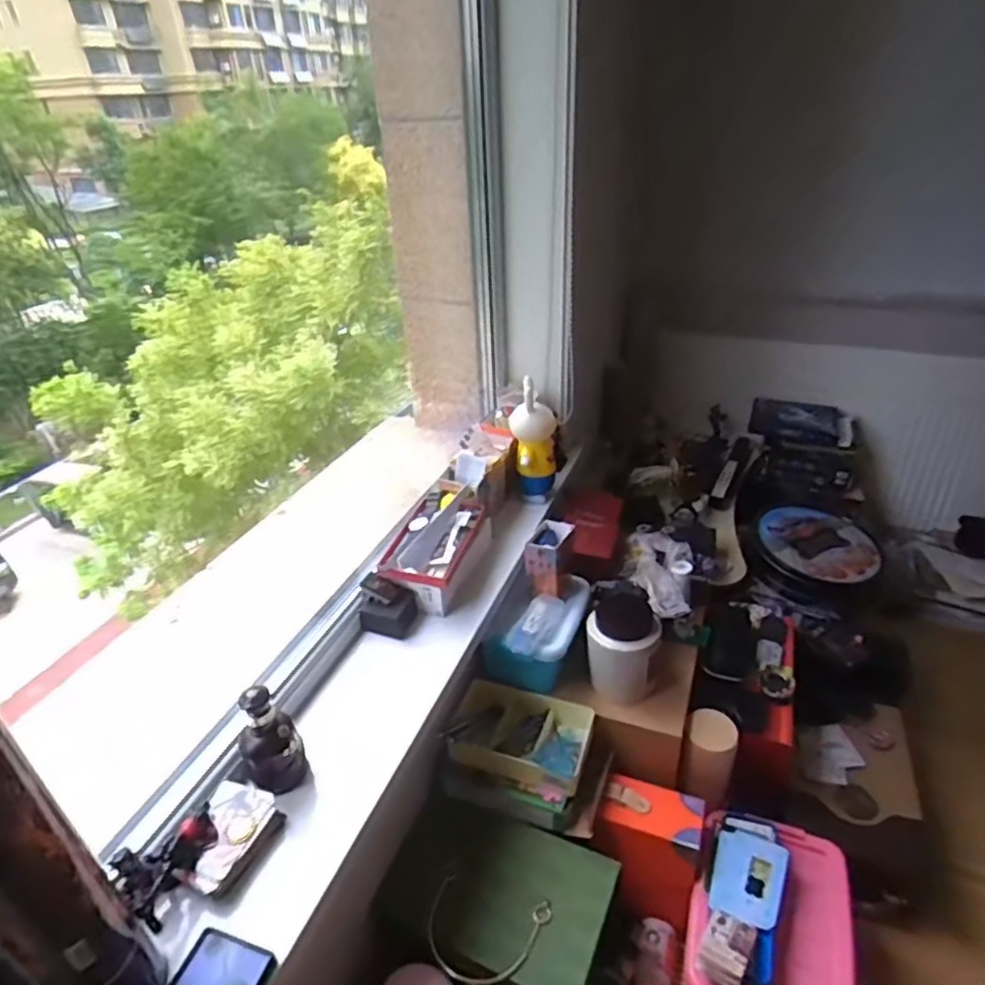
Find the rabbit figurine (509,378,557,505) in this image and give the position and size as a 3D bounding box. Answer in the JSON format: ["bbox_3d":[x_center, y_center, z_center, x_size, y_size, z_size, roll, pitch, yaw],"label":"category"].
[{"bbox_3d":[0.071,-0.085,1.107,0.078,0.199,0.069,-2,33,1],"label":"rabbit figurine"}]

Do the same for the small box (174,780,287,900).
[{"bbox_3d":[-0.264,0.343,0.635,0.071,0.032,0.095,11,35,21],"label":"small box"}]

